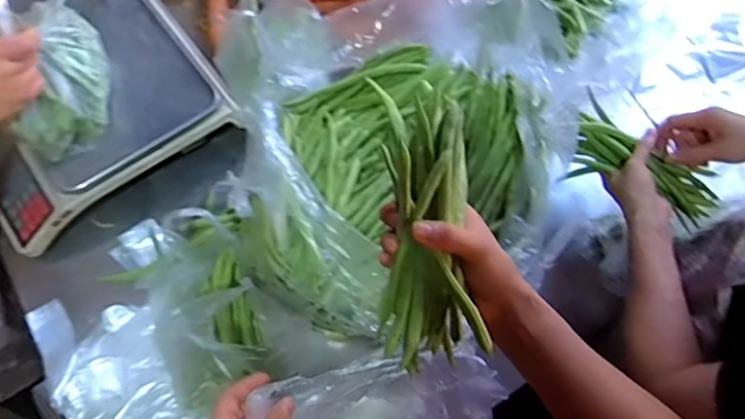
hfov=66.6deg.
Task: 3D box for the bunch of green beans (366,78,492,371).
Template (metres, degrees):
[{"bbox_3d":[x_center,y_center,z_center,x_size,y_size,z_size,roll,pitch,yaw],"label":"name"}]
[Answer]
[{"bbox_3d":[0.042,0.007,0.440,0.070,0.041,0.220,-2,88,-4],"label":"bunch of green beans"}]

